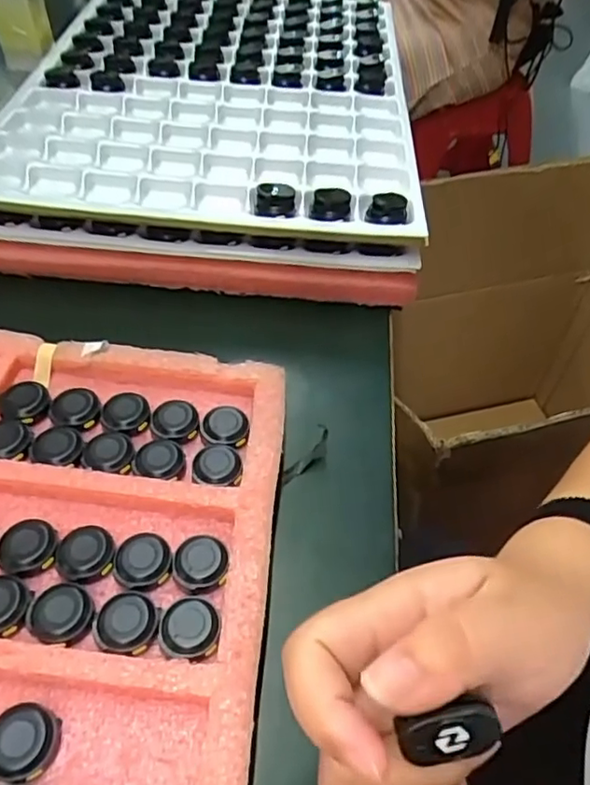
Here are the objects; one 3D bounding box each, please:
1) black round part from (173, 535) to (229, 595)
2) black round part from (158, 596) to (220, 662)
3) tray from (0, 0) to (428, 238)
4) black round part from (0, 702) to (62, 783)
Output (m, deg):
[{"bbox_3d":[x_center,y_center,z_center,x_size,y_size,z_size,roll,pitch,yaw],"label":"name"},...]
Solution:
[{"bbox_3d":[-0.050,0.091,0.320,0.028,0.014,0.029,3,49,-3],"label":"black round part"},{"bbox_3d":[-0.052,0.117,0.296,0.029,0.008,0.029,3,49,-3],"label":"black round part"},{"bbox_3d":[-0.074,-0.310,0.592,0.359,0.043,0.489,3,49,-3],"label":"tray"},{"bbox_3d":[-0.119,0.151,0.260,0.028,0.009,0.030,3,49,-3],"label":"black round part"}]

